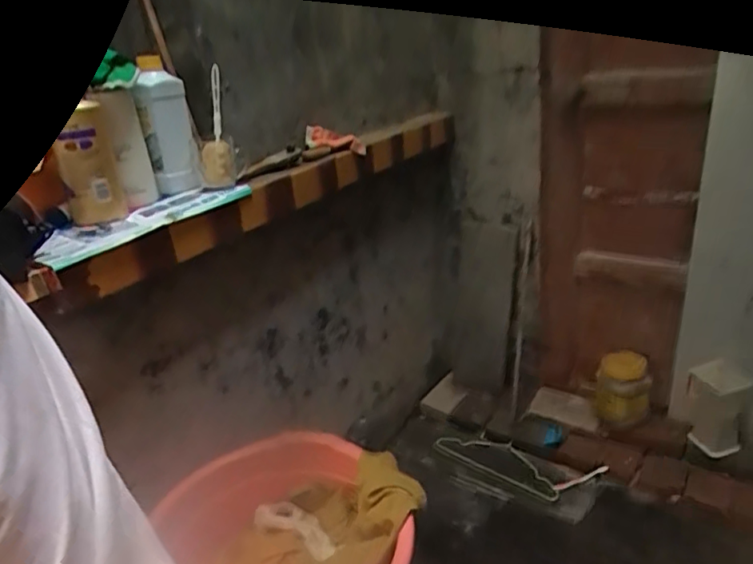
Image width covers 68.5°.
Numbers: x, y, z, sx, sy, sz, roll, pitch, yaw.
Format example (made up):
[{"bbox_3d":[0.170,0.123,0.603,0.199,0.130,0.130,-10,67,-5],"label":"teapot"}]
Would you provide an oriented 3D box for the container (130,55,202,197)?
[{"bbox_3d":[-0.394,-0.293,1.042,0.084,0.253,0.062,-12,0,-13],"label":"container"}]

